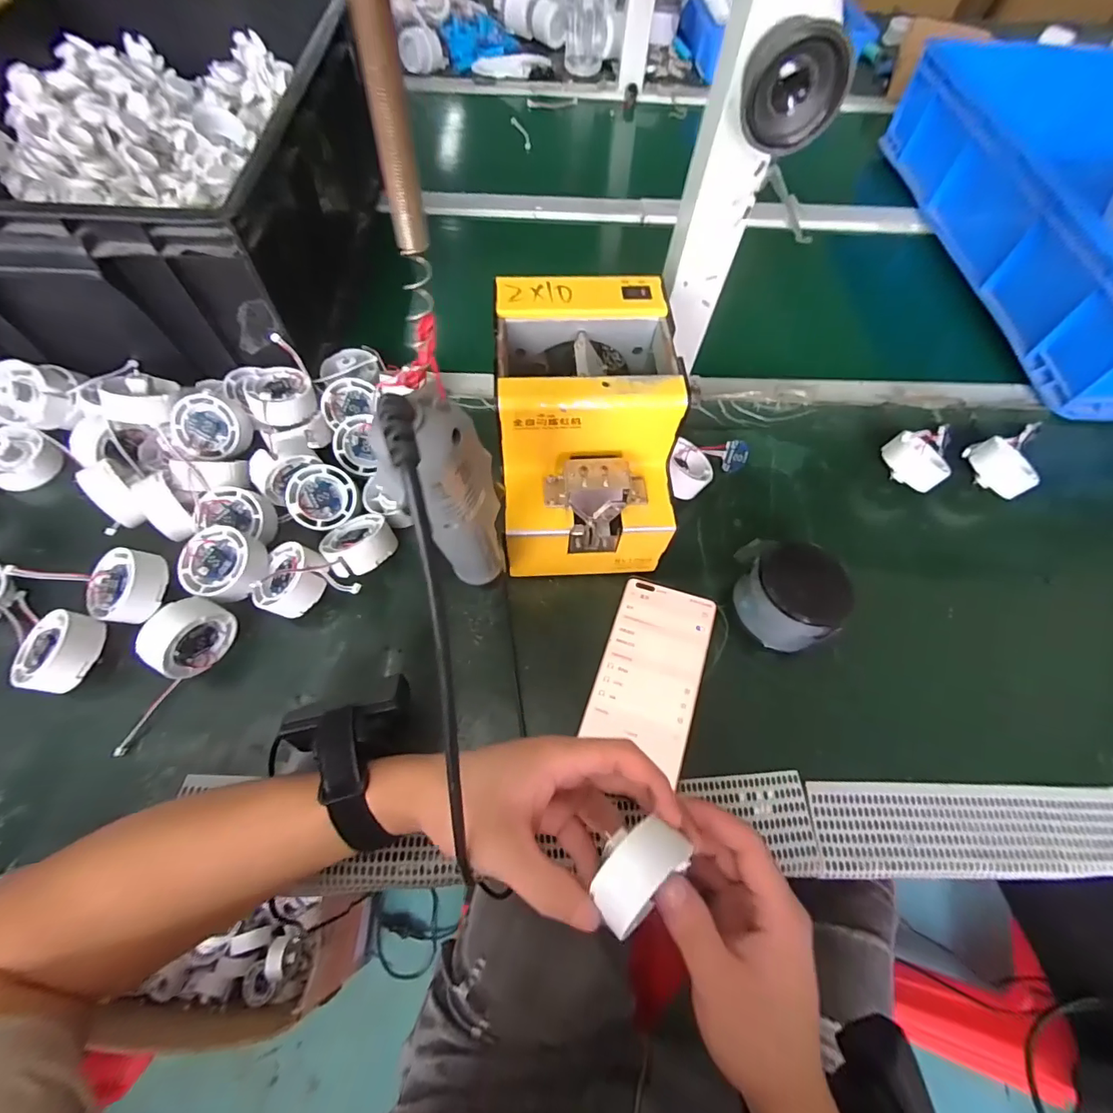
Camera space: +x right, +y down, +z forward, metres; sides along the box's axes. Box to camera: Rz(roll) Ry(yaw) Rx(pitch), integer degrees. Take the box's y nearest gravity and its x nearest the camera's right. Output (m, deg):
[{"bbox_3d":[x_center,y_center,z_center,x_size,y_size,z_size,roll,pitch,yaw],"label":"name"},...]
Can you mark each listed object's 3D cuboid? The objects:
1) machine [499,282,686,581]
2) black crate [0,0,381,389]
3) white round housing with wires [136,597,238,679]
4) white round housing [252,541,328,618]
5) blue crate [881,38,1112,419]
[{"bbox_3d":[0.020,-0.091,0.381,0.122,0.144,0.183,-2,65,-3],"label":"machine"},{"bbox_3d":[-0.422,-0.412,0.517,0.390,0.171,0.477,3,65,-1],"label":"black crate"},{"bbox_3d":[-0.265,0.058,0.354,0.024,0.056,0.055,27,67,10],"label":"white round housing with wires"},{"bbox_3d":[-0.204,0.019,0.376,0.053,0.028,0.053,-13,61,25],"label":"white round housing"},{"bbox_3d":[0.702,-0.414,0.582,0.393,0.118,0.564,0,65,-2],"label":"blue crate"}]

